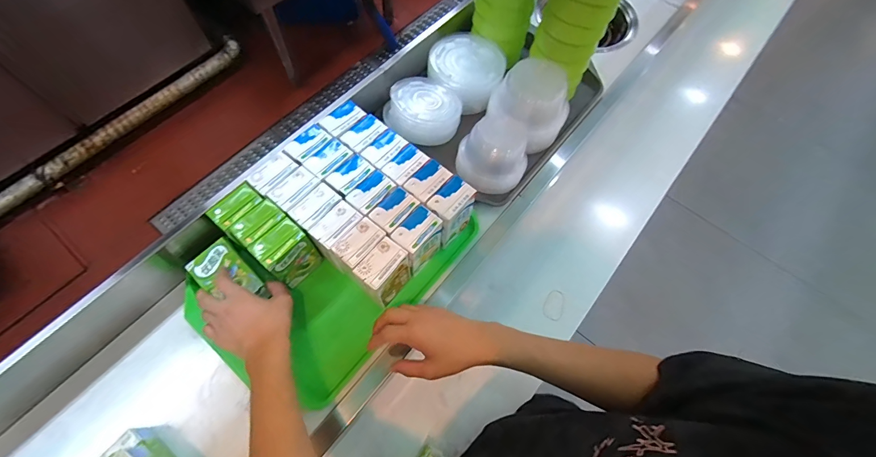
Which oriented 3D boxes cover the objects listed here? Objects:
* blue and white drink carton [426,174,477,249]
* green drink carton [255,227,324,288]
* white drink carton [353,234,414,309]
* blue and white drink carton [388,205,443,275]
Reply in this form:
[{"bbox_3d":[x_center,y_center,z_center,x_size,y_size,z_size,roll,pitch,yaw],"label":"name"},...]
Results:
[{"bbox_3d":[0.019,-0.025,0.568,0.044,0.095,0.066,41,70,15],"label":"blue and white drink carton"},{"bbox_3d":[-0.213,0.039,0.541,0.044,0.108,0.065,41,70,15],"label":"green drink carton"},{"bbox_3d":[-0.074,0.062,0.523,0.044,0.091,0.065,38,70,14],"label":"white drink carton"},{"bbox_3d":[-0.029,0.020,0.553,0.043,0.100,0.067,39,70,14],"label":"blue and white drink carton"}]

